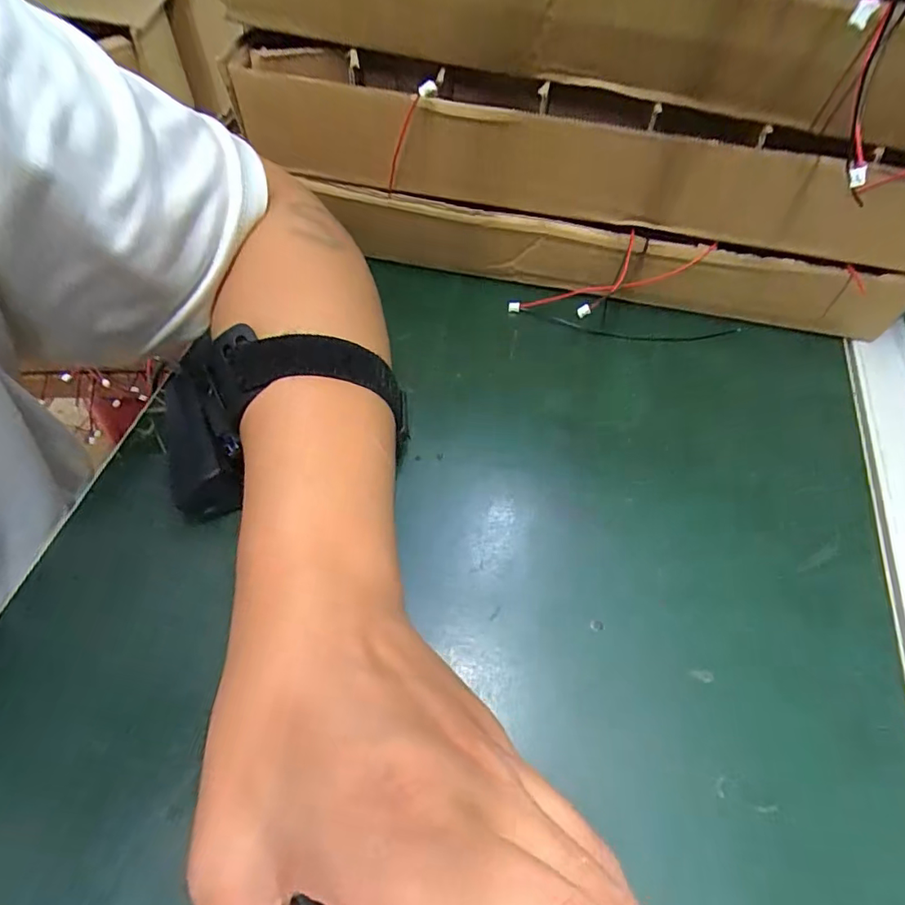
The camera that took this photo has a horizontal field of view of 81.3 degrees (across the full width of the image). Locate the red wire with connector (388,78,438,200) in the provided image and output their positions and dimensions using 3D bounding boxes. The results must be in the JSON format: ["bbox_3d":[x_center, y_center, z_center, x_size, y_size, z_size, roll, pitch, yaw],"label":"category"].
[{"bbox_3d":[-0.024,-0.160,0.271,0.010,0.073,0.012,34,61,-9],"label":"red wire with connector"}]

